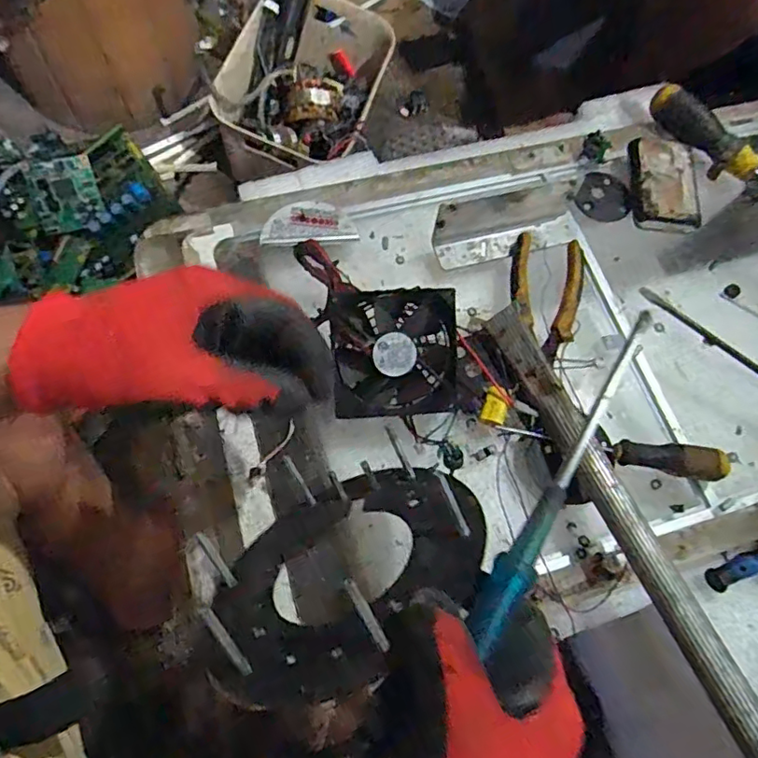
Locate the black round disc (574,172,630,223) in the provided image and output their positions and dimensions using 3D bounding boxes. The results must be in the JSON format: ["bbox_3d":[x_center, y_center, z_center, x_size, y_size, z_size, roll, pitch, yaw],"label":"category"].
[{"bbox_3d":[0.214,-0.176,0.536,0.049,0.011,0.059,16,68,4],"label":"black round disc"}]

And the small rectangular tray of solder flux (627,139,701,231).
[{"bbox_3d":[0.266,-0.184,0.529,0.057,0.017,0.096,6,67,0],"label":"small rectangular tray of solder flux"}]

